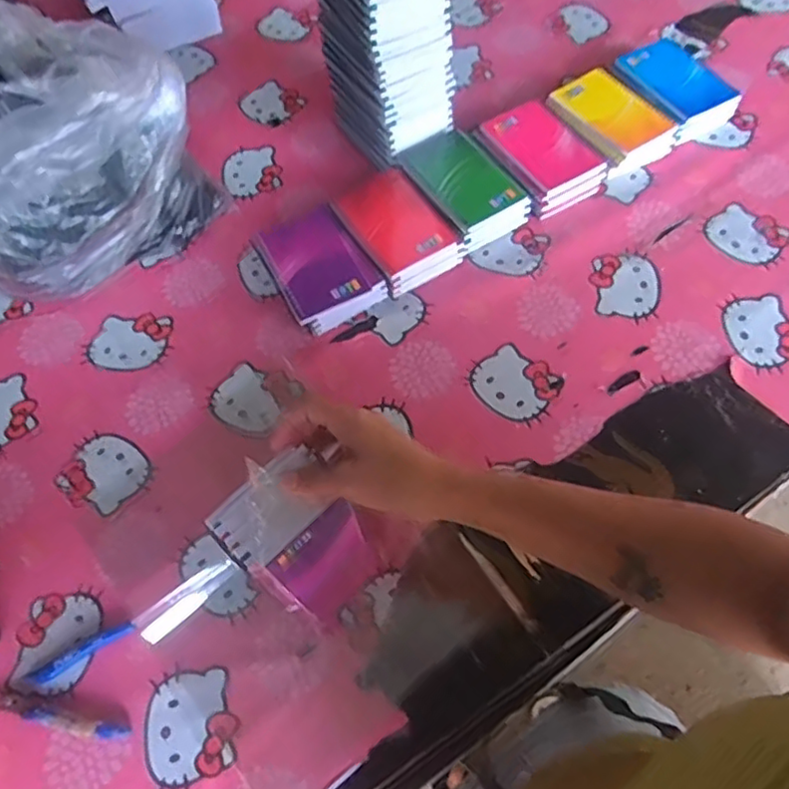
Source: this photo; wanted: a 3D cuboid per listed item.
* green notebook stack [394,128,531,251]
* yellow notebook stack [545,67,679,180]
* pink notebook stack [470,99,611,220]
[{"bbox_3d":[0.078,-0.232,0.731,0.091,0.044,0.144,-30,63,-12],"label":"green notebook stack"},{"bbox_3d":[0.253,-0.318,0.763,0.100,0.042,0.133,-28,63,-11],"label":"yellow notebook stack"},{"bbox_3d":[0.165,-0.274,0.748,0.098,0.039,0.140,-30,63,-12],"label":"pink notebook stack"}]

